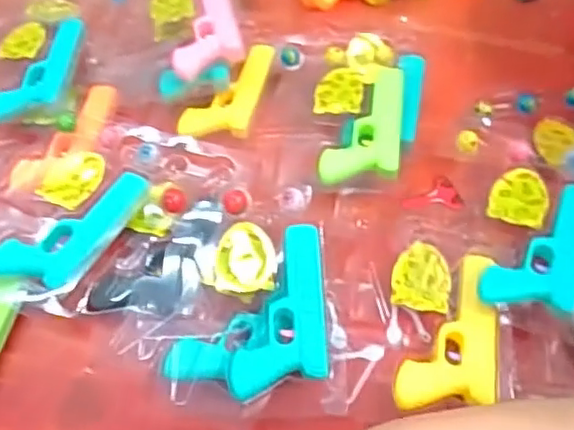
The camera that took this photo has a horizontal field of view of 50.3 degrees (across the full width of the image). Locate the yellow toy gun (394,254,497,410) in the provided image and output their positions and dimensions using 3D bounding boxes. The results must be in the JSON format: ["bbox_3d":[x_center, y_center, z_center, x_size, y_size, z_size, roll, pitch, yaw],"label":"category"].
[{"bbox_3d":[0.107,0.075,0.401,0.061,0.014,0.111,9,56,8],"label":"yellow toy gun"}]

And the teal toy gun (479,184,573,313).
[{"bbox_3d":[0.178,0.023,0.425,0.058,0.022,0.120,23,59,17],"label":"teal toy gun"}]

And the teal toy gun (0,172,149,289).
[{"bbox_3d":[-0.154,0.011,0.448,0.061,0.019,0.114,26,59,18],"label":"teal toy gun"}]

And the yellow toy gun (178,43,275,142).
[{"bbox_3d":[-0.051,-0.113,0.548,0.060,0.016,0.109,11,56,9],"label":"yellow toy gun"}]

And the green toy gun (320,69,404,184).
[{"bbox_3d":[0.063,-0.075,0.494,0.058,0.016,0.117,7,55,6],"label":"green toy gun"}]

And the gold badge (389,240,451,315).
[{"bbox_3d":[0.093,0.042,0.421,0.038,0.005,0.048,8,63,8],"label":"gold badge"}]

